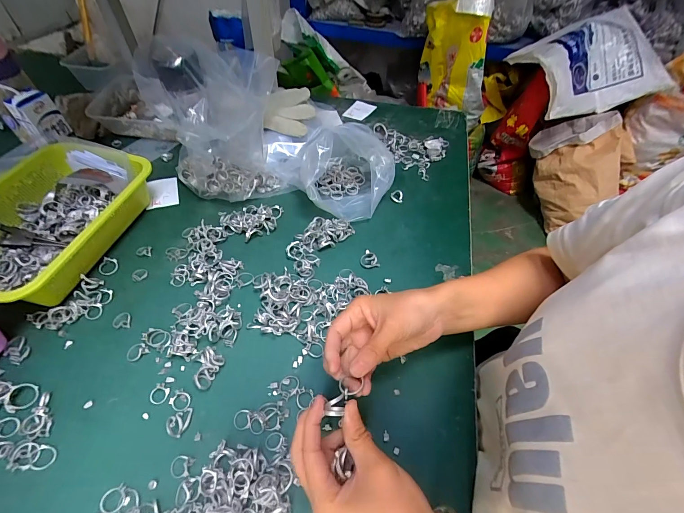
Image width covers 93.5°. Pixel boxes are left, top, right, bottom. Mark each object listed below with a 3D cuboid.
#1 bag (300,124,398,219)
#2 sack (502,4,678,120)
[{"bbox_3d":[0.018,-0.153,0.532,0.134,0.121,0.167,9,53,4],"label":"bag"},{"bbox_3d":[1.003,-0.767,1.303,0.551,0.142,0.360,-22,100,-7],"label":"sack"}]

